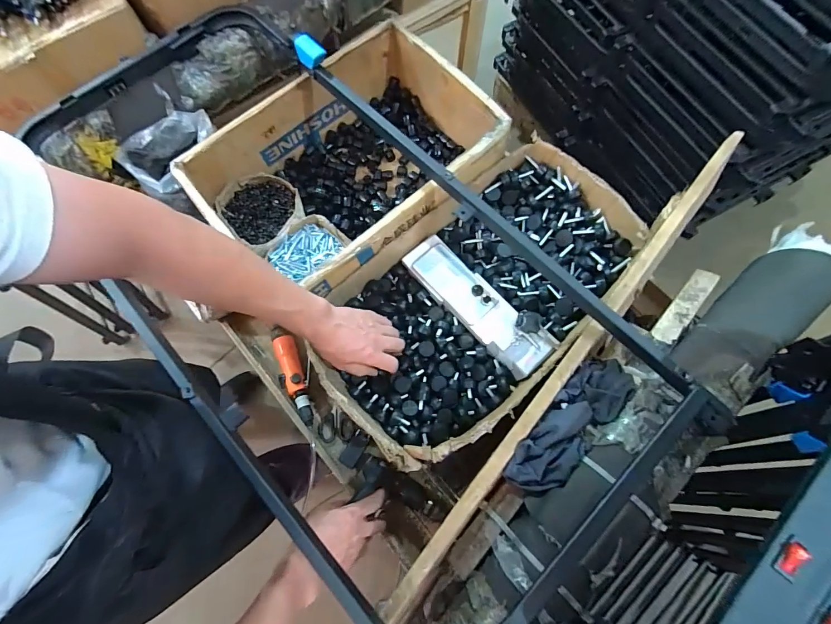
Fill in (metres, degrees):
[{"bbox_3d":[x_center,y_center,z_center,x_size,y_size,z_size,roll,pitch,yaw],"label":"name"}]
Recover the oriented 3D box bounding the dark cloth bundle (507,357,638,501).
[{"bbox_3d":[0.221,0.155,0.515,0.074,0.042,0.231,42,79,12],"label":"dark cloth bundle"}]

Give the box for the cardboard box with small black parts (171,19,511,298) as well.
[{"bbox_3d":[-0.123,-0.276,0.727,0.519,0.164,0.364,-44,77,-11],"label":"cardboard box with small black parts"}]

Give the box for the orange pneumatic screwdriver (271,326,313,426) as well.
[{"bbox_3d":[-0.244,0.128,0.720,0.045,0.041,0.194,-19,74,-4],"label":"orange pneumatic screwdriver"}]

